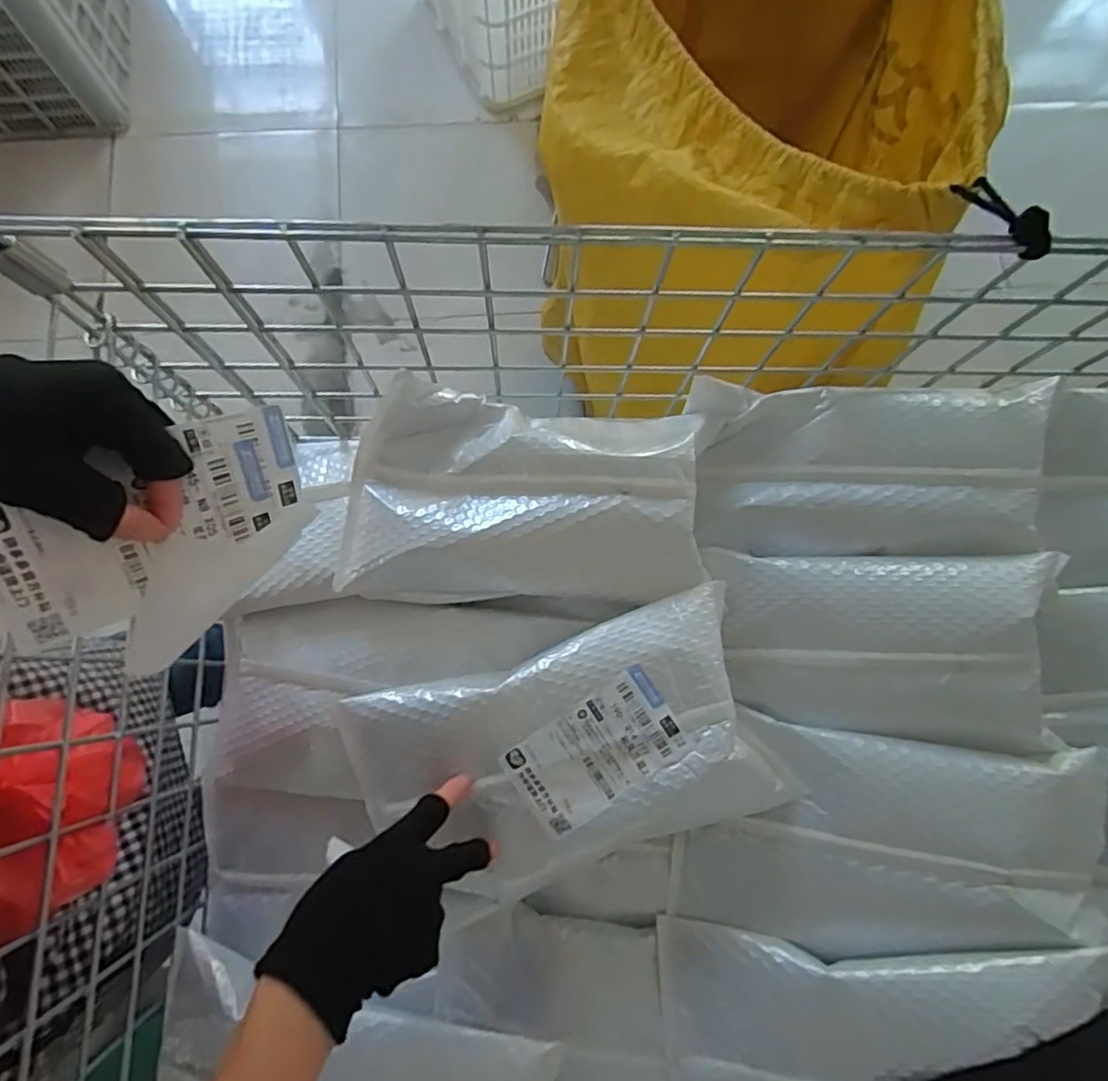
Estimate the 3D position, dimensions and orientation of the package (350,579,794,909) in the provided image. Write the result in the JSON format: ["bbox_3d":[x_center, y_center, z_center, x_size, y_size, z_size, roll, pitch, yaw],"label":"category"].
[{"bbox_3d":[0.003,0.167,0.480,0.315,0.065,0.171,-17,79,-4],"label":"package"}]

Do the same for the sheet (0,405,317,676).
[{"bbox_3d":[-0.204,0.003,0.329,0.150,0.014,0.107,-28,117,-27],"label":"sheet"}]

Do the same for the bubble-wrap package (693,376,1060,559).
[{"bbox_3d":[0.257,-0.056,0.523,0.260,0.040,0.136,-1,88,17],"label":"bubble-wrap package"}]

